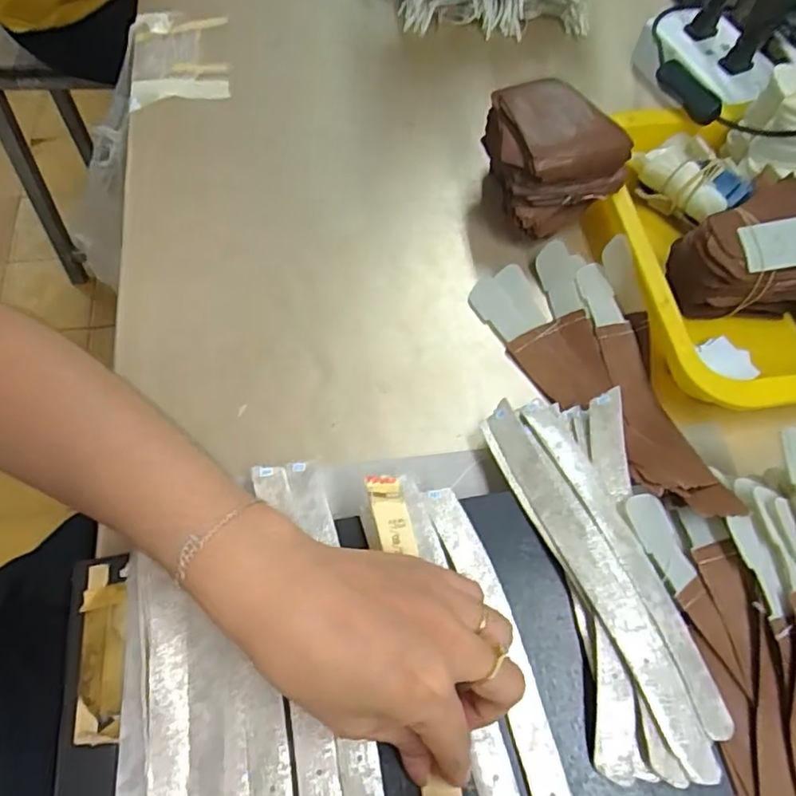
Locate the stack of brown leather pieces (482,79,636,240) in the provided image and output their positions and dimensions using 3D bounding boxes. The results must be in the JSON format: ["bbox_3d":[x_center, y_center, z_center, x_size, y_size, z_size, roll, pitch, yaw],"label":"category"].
[{"bbox_3d":[0.108,-0.176,0.438,0.083,0.085,0.080,-14,64,-9],"label":"stack of brown leather pieces"}]

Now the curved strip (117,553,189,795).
[{"bbox_3d":[-0.111,0.170,0.267,0.030,0.009,0.174,-5,63,-4],"label":"curved strip"}]

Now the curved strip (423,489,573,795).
[{"bbox_3d":[0.055,0.135,0.297,0.025,0.004,0.194,-10,62,-18],"label":"curved strip"}]

